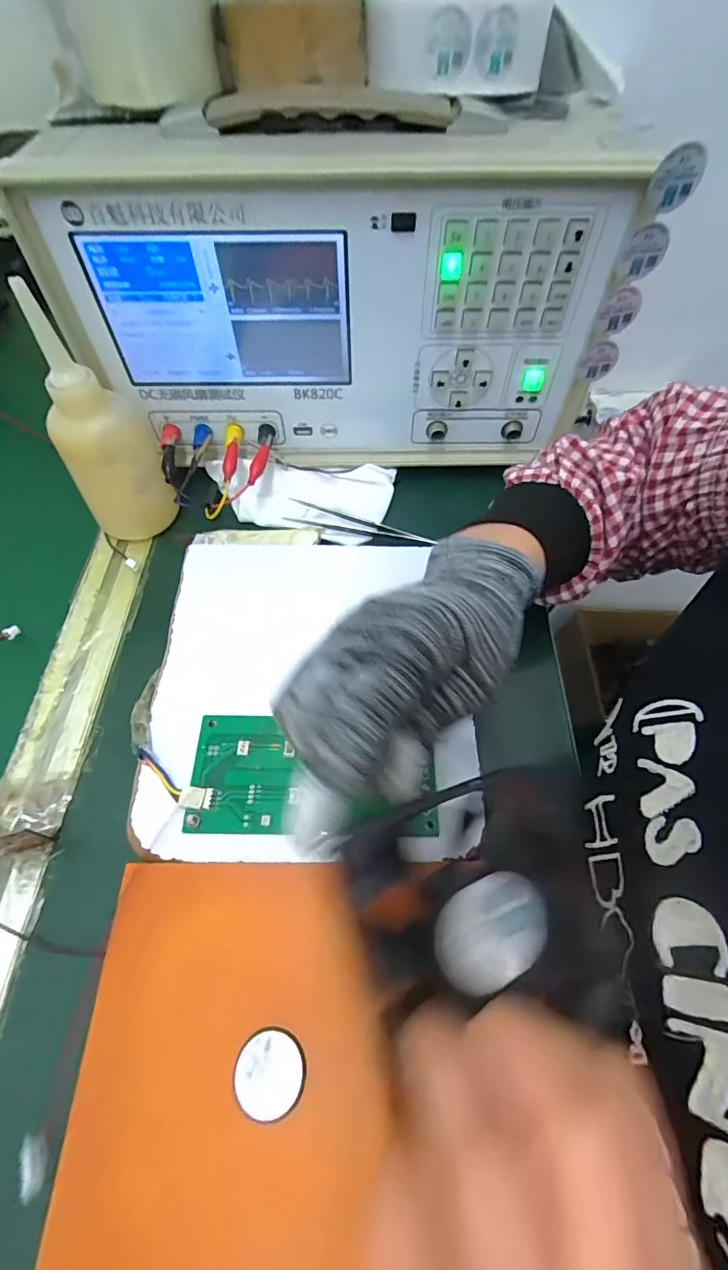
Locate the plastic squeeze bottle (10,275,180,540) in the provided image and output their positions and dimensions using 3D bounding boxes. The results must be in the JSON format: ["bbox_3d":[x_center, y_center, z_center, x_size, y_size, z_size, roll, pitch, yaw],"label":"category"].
[{"bbox_3d":[-0.179,-0.136,0.330,0.061,0.150,0.061,-24,63,-11],"label":"plastic squeeze bottle"}]

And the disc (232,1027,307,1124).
[{"bbox_3d":[-0.039,0.182,0.201,0.029,0.005,0.028,-1,61,1],"label":"disc"}]

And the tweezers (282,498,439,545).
[{"bbox_3d":[-0.003,-0.085,0.373,0.116,0.009,0.018,12,62,8],"label":"tweezers"}]

